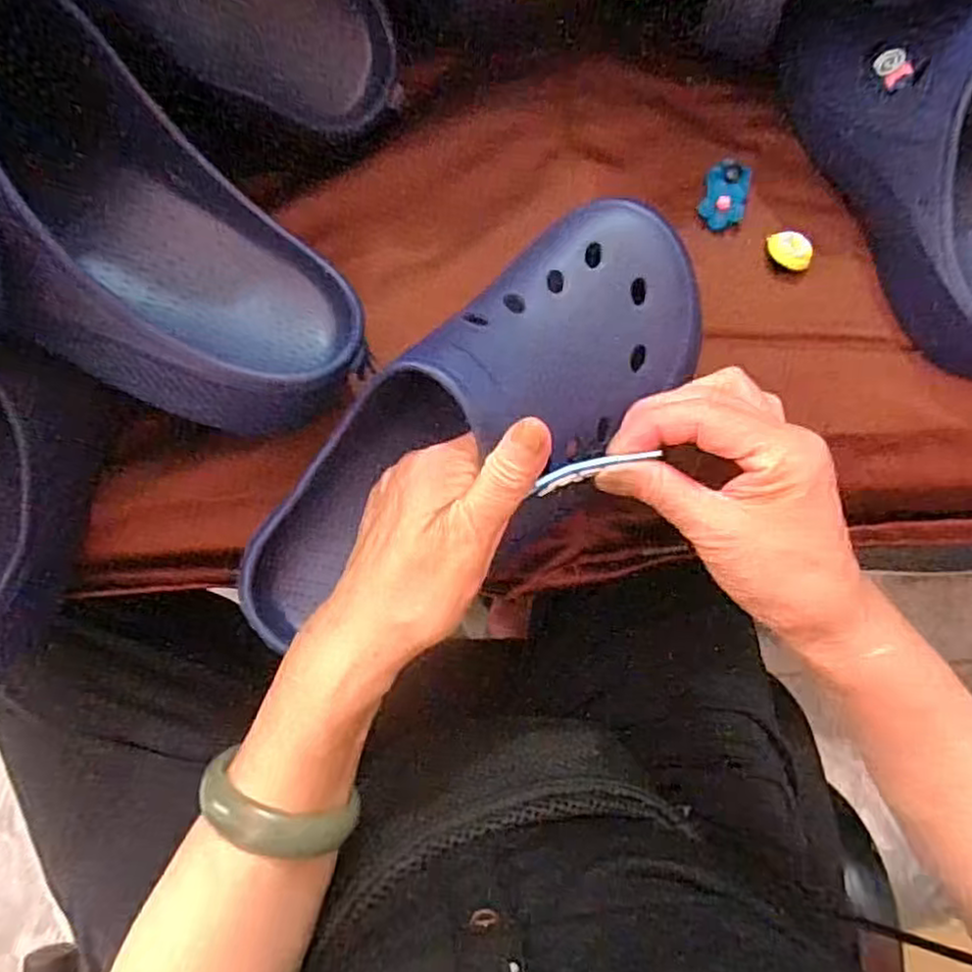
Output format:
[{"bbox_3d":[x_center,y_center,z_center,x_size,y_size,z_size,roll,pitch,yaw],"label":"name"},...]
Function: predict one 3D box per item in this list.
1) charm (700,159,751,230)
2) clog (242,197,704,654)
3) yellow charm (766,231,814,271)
[{"bbox_3d":[0.135,-0.165,0.394,0.024,0.009,0.041,15,77,2],"label":"charm"},{"bbox_3d":[-0.007,-0.020,0.321,0.250,0.103,0.111,-37,80,8],"label":"clog"},{"bbox_3d":[0.167,-0.130,0.385,0.016,0.008,0.026,-38,81,-10],"label":"yellow charm"}]

